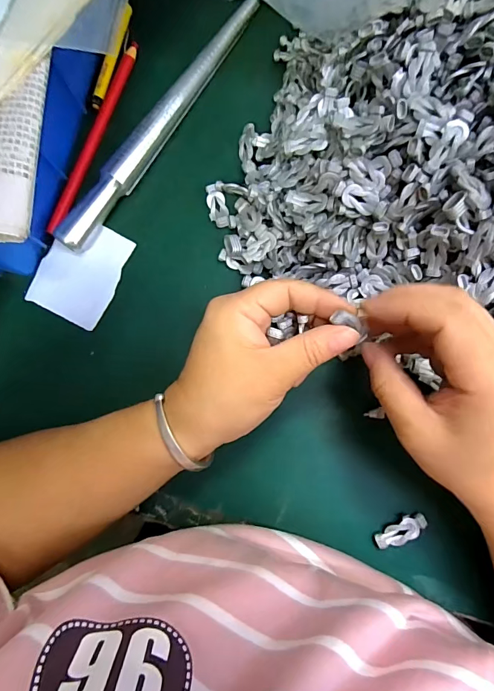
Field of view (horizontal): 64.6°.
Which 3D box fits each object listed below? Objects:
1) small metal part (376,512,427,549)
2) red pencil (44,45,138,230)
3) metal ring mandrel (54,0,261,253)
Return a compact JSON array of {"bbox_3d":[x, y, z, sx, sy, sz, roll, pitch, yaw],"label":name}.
[{"bbox_3d":[0.106,0.128,0.270,0.037,0.006,0.014,-29,84,-2],"label":"small metal part"},{"bbox_3d":[-0.120,-0.161,0.303,0.012,0.007,0.161,20,85,3],"label":"red pencil"},{"bbox_3d":[-0.064,-0.168,0.297,0.017,0.023,0.233,34,86,5],"label":"metal ring mandrel"}]

